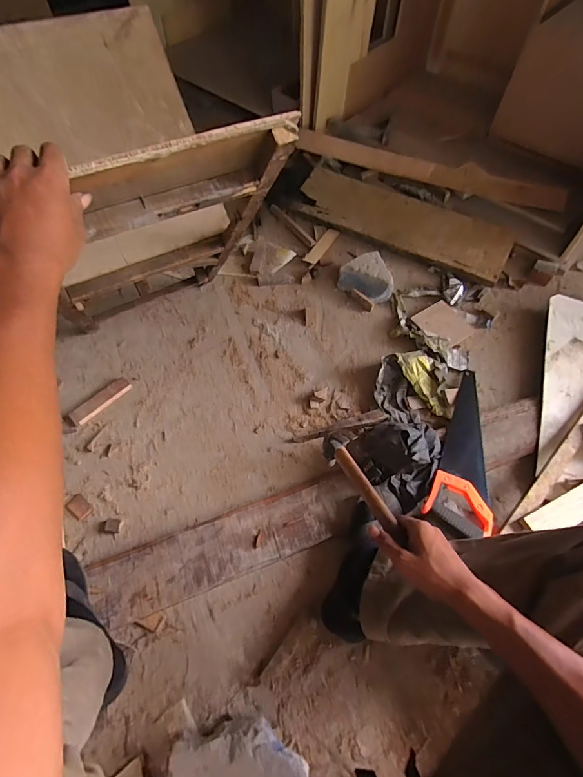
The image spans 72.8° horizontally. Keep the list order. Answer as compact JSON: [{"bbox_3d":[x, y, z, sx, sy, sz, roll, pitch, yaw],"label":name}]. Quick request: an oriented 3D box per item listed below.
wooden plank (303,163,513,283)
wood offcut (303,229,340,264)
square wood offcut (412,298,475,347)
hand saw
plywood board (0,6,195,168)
[{"bbox_3d":[0.319,-0.500,1.161,0.633,0.037,0.180,29,80,15],"label":"wooden plank"},{"bbox_3d":[0.092,-0.424,1.174,0.046,0.008,0.151,31,65,17],"label":"wood offcut"},{"bbox_3d":[0.398,-0.169,1.026,0.127,0.012,0.124,-31,72,-20],"label":"square wood offcut"},{"bbox_3d":[0.381,0.119,0.828,0.116,0.022,0.394,22,54,16],"label":"hand saw"},{"bbox_3d":[-0.353,-0.476,0.629,0.332,0.196,0.023,-23,18,-15],"label":"plywood board"}]

